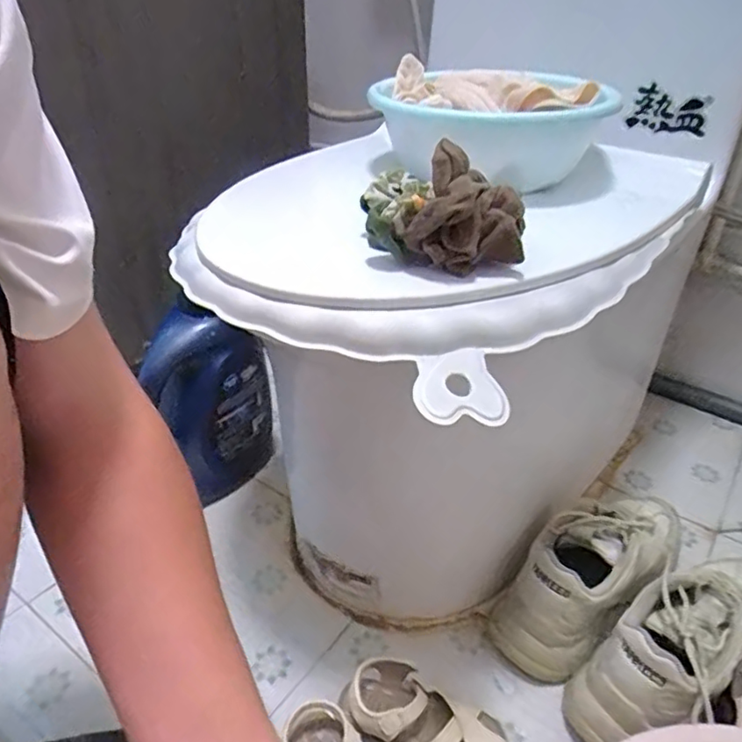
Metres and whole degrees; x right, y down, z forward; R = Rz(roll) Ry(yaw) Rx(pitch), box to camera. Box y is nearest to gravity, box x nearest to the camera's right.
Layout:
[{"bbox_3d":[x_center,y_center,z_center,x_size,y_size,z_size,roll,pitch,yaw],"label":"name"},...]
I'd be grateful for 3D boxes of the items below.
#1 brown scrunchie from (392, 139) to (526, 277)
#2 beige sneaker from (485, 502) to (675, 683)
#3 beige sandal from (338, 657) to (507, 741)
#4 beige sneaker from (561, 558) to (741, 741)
[{"bbox_3d":[0.063,-0.102,0.389,0.073,0.062,0.062,23,37,30],"label":"brown scrunchie"},{"bbox_3d":[0.251,0.213,0.664,0.274,0.120,0.095,-23,40,-35],"label":"beige sneaker"},{"bbox_3d":[0.050,0.319,0.545,0.154,0.047,0.072,13,33,17],"label":"beige sandal"},{"bbox_3d":[0.313,0.263,0.586,0.269,0.118,0.086,-19,37,-29],"label":"beige sneaker"}]

